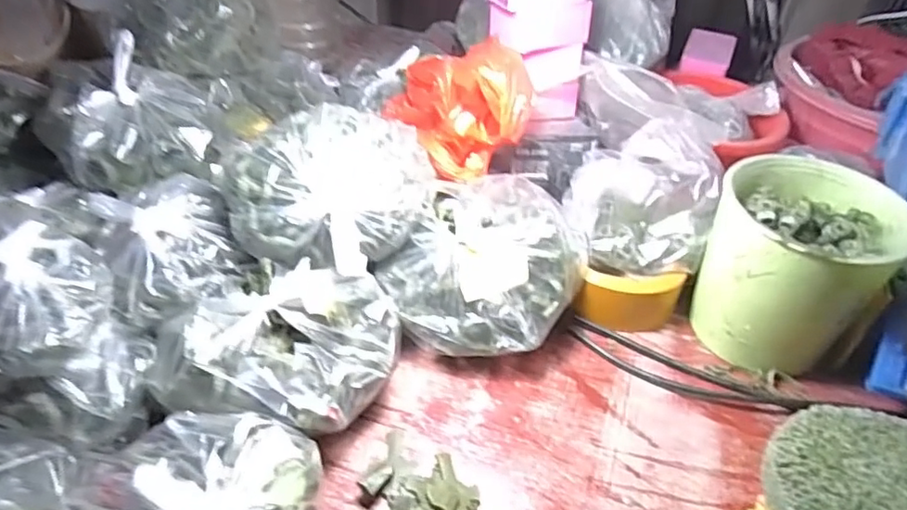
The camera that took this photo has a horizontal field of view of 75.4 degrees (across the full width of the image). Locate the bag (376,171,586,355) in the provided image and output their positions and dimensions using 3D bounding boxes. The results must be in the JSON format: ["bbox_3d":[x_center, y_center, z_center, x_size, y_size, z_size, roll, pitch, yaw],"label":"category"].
[{"bbox_3d":[0.027,0.012,0.425,0.116,0.094,0.131,26,46,23],"label":"bag"}]

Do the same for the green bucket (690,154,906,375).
[{"bbox_3d":[0.235,0.010,0.417,0.107,0.120,0.111,2,41,-2],"label":"green bucket"}]

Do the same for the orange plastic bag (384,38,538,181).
[{"bbox_3d":[0.004,-0.133,0.493,0.090,0.093,0.158,-12,44,-17],"label":"orange plastic bag"}]

